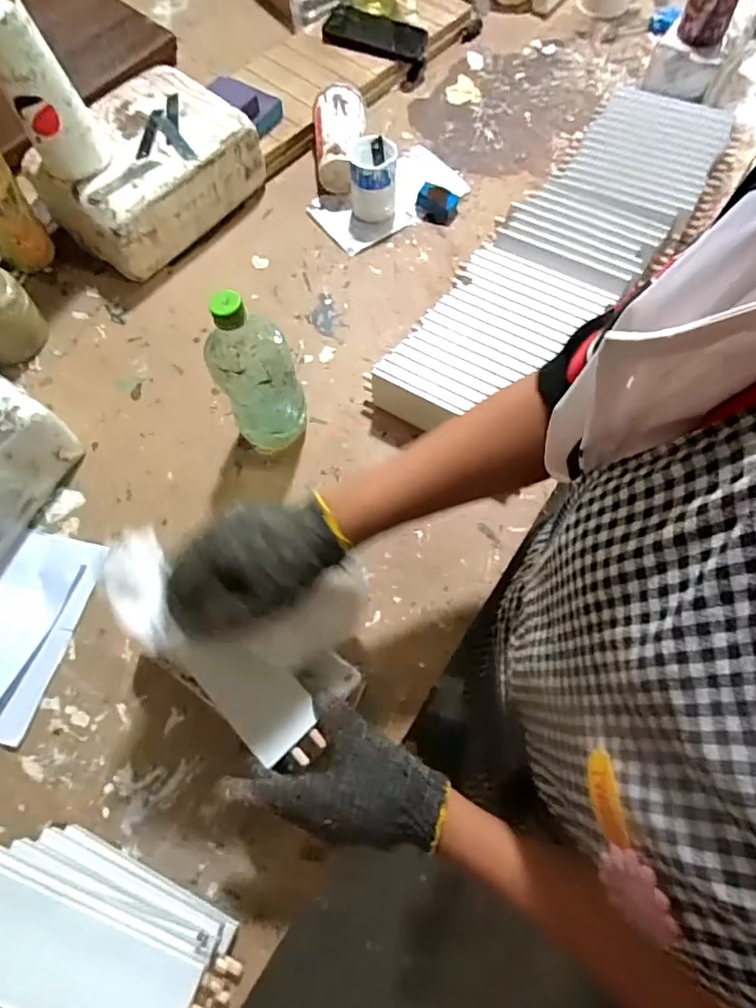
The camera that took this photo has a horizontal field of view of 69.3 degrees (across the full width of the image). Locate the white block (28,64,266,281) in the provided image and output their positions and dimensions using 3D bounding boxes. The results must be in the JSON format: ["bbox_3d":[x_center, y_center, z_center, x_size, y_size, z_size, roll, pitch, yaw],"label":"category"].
[{"bbox_3d":[-0.319,-0.467,0.777,0.193,0.108,0.270,34,71,15],"label":"white block"}]

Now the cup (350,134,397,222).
[{"bbox_3d":[-0.007,-0.468,0.786,0.064,0.081,0.082,-4,66,0],"label":"cup"}]

